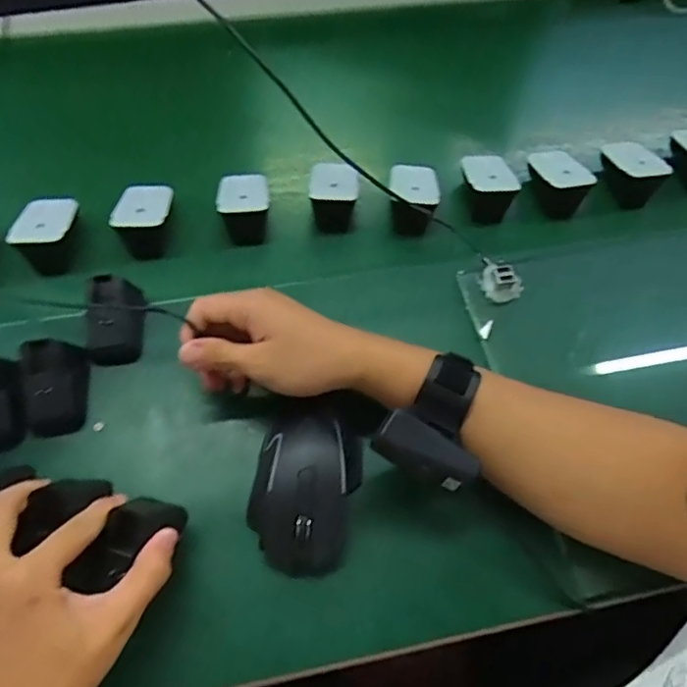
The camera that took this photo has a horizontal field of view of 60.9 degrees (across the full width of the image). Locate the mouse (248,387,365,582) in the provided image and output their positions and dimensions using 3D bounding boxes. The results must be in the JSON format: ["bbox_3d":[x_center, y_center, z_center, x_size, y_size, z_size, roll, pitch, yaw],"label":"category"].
[{"bbox_3d":[-0.027,0.103,0.422,0.077,0.042,0.116,11,60,4],"label":"mouse"}]

